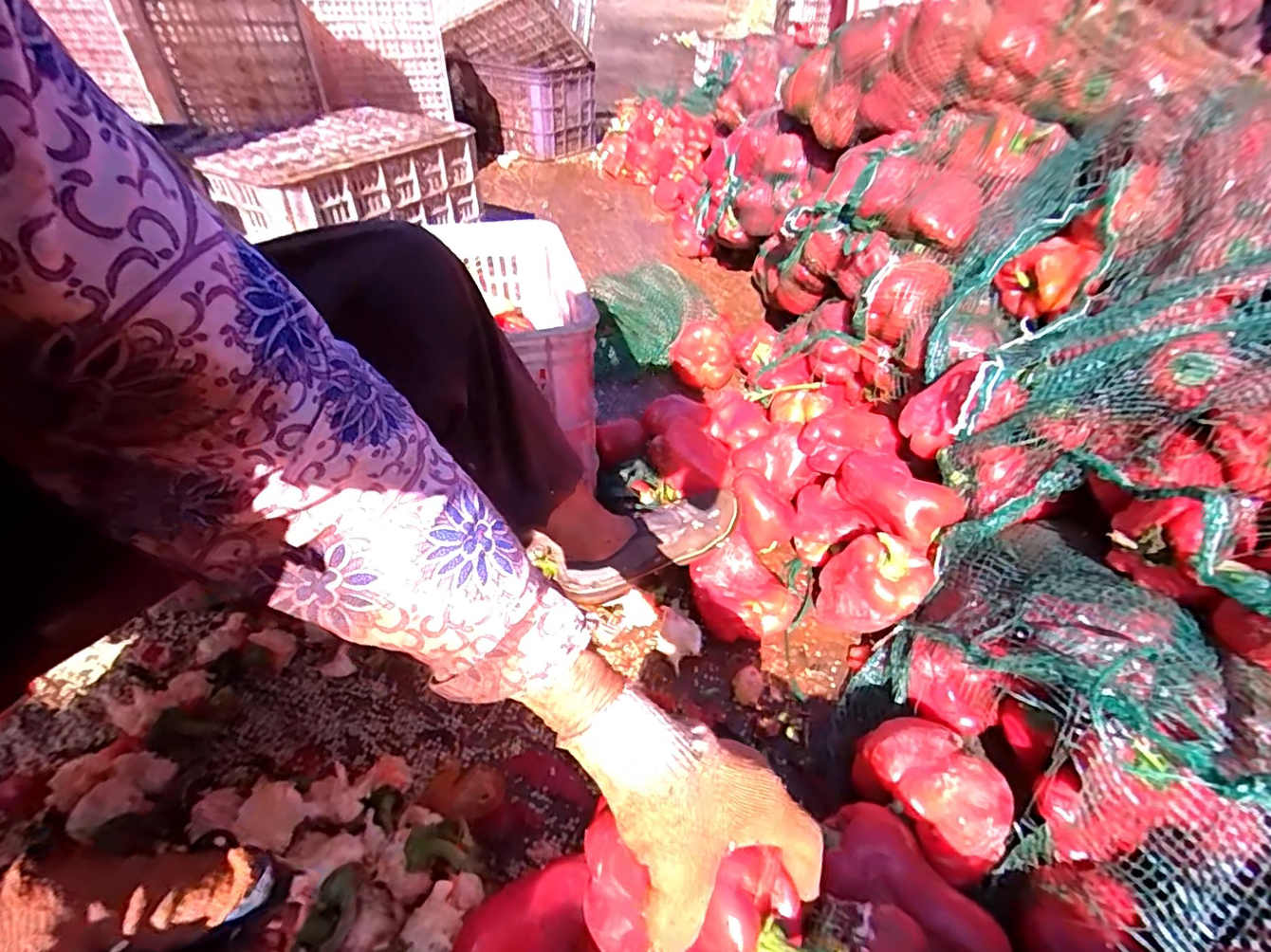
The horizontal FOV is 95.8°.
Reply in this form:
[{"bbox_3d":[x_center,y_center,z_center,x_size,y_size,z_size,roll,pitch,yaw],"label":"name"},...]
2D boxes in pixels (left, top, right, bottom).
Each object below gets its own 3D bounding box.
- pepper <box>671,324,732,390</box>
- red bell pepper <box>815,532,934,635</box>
[{"bbox_3d":[0.121,-0.215,1.028,0.118,0.097,0.097,9,42,6],"label":"pepper"},{"bbox_3d":[0.251,0.126,0.615,0.097,0.121,0.078,15,43,13],"label":"red bell pepper"}]

